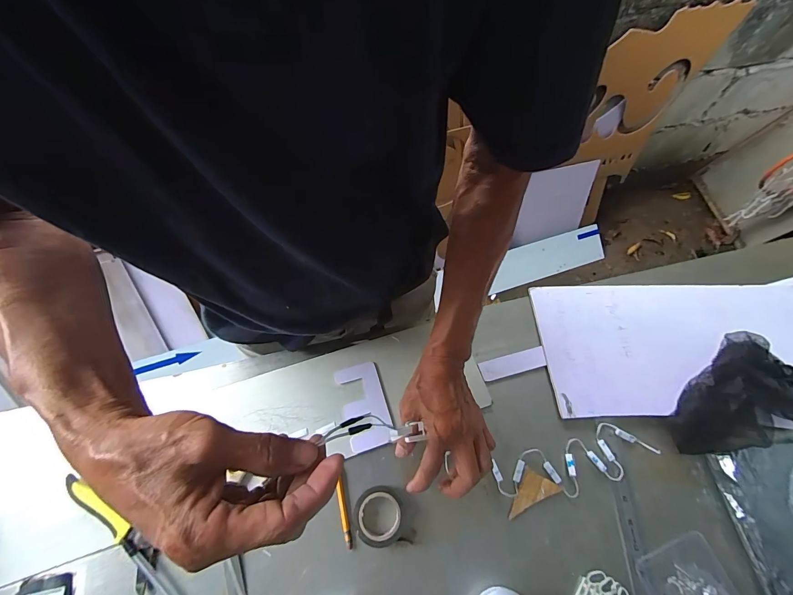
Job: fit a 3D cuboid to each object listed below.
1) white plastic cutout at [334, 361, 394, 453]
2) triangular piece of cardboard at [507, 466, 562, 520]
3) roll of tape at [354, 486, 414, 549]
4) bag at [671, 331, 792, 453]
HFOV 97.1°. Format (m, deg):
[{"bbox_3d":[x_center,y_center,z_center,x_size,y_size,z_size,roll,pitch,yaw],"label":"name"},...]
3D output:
[{"bbox_3d":[-0.043,0.144,0.469,0.057,0.005,0.109,-15,66,-10],"label":"white plastic cutout"},{"bbox_3d":[0.172,0.250,0.432,0.048,0.004,0.062,27,66,10],"label":"triangular piece of cardboard"},{"bbox_3d":[-0.020,0.258,0.411,0.057,0.023,0.063,-9,65,-7],"label":"roll of tape"},{"bbox_3d":[0.472,0.130,0.484,0.209,0.057,0.138,-16,66,-11],"label":"bag"}]

